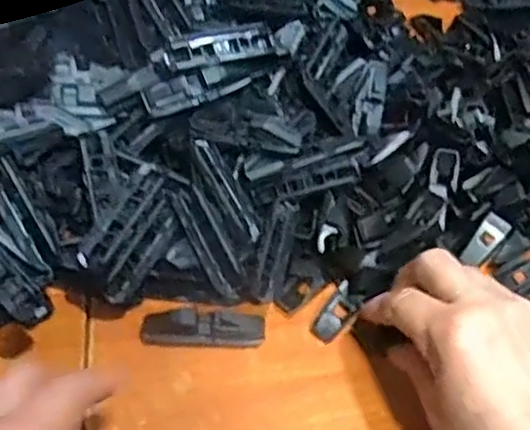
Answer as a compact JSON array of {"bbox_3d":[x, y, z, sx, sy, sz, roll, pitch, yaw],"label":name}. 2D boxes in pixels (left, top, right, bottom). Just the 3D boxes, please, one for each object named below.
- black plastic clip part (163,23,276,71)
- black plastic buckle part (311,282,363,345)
[{"bbox_3d":[-0.028,-0.111,0.458,0.074,0.010,0.022,-15,53,-14],"label":"black plastic clip part"},{"bbox_3d":[0.046,0.063,0.445,0.020,0.009,0.040,31,56,21],"label":"black plastic buckle part"}]

